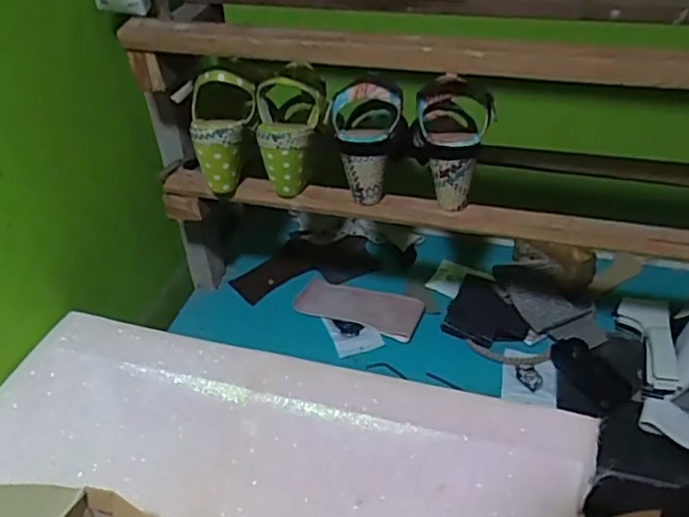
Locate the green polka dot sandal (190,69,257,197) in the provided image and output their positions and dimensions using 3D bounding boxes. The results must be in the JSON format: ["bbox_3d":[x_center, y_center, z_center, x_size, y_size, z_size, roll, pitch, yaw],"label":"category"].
[{"bbox_3d":[-0.142,-0.152,0.751,0.078,0.141,0.067,-7,39,-5],"label":"green polka dot sandal"}]

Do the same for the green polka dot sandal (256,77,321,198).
[{"bbox_3d":[-0.063,-0.148,0.744,0.076,0.134,0.082,-4,38,-2],"label":"green polka dot sandal"}]

